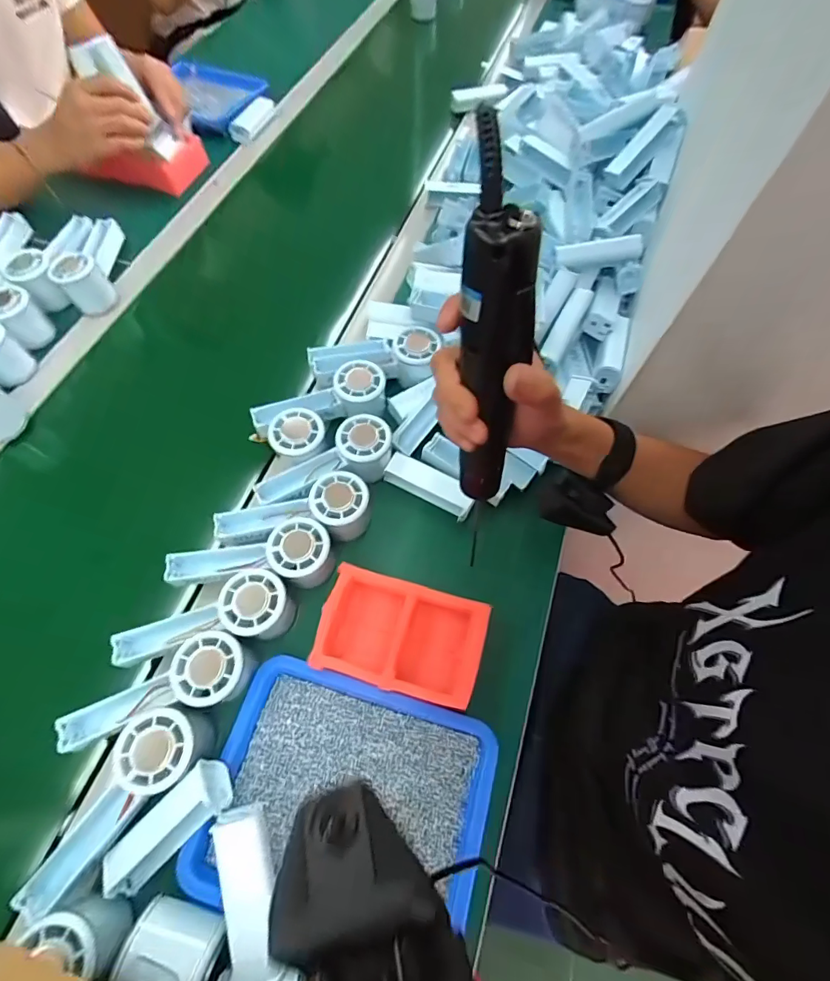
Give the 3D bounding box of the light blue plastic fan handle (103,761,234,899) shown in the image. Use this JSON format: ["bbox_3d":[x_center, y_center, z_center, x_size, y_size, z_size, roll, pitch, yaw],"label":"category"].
[{"bbox_3d":[-0.186,0.252,0.337,0.101,0.027,0.039,-45,71,0],"label":"light blue plastic fan handle"}]

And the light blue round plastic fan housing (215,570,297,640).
[{"bbox_3d":[-0.143,0.109,0.418,0.055,0.070,0.055,0,64,0],"label":"light blue round plastic fan housing"}]

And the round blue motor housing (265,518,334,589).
[{"bbox_3d":[-0.108,0.064,0.437,0.056,0.072,0.054,0,64,0],"label":"round blue motor housing"}]

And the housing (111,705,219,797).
[{"bbox_3d":[-0.199,0.205,0.359,0.056,0.047,0.055,-4,64,-2],"label":"housing"}]

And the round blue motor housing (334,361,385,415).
[{"bbox_3d":[-0.062,-0.106,0.513,0.057,0.059,0.059,20,65,10],"label":"round blue motor housing"}]

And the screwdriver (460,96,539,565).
[{"bbox_3d":[0.044,-0.075,0.264,0.033,0.216,0.033,-11,46,-5],"label":"screwdriver"}]

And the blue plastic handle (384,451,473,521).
[{"bbox_3d":[0.017,-0.007,0.487,0.099,0.025,0.032,28,67,13],"label":"blue plastic handle"}]

